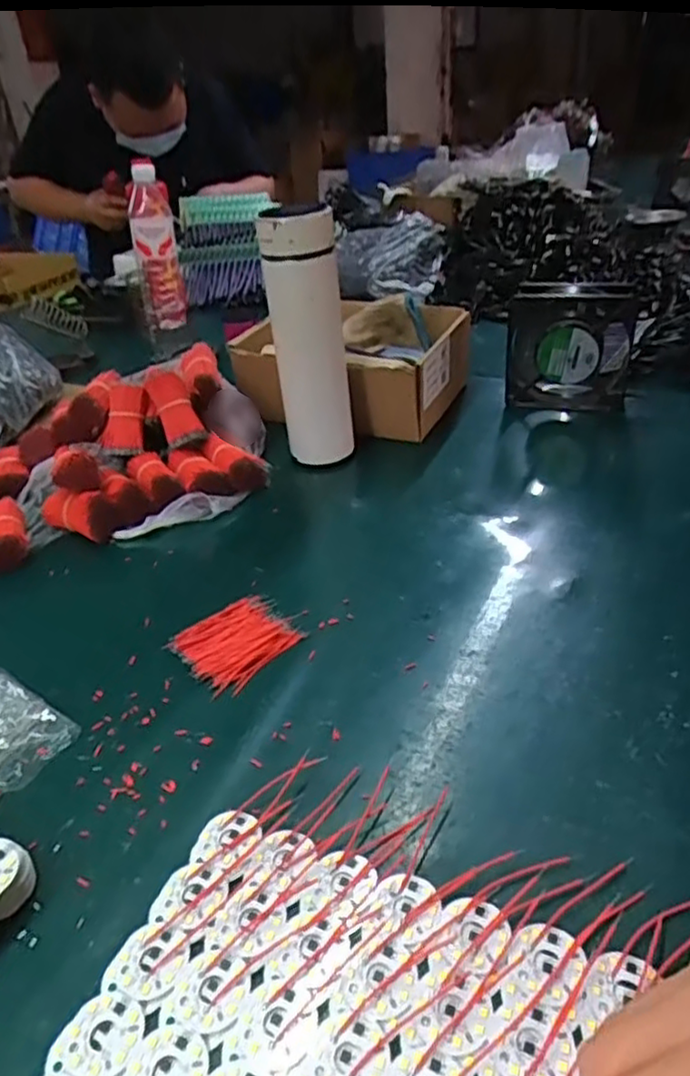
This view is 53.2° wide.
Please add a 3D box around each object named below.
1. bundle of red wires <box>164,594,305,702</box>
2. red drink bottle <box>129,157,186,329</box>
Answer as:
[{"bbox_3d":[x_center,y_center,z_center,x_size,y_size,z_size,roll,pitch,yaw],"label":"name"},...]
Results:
[{"bbox_3d":[-0.070,0.068,0.467,0.078,0.011,0.069,-24,35,-27],"label":"bundle of red wires"},{"bbox_3d":[-0.282,-0.434,1.037,0.060,0.221,0.056,-10,33,-9],"label":"red drink bottle"}]

